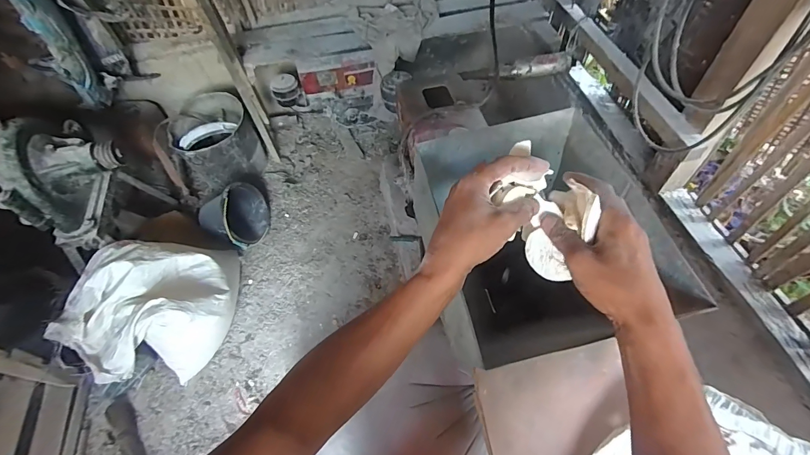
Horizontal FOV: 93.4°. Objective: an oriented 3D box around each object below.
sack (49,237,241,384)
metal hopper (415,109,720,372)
[{"bbox_3d":[-0.991,0.318,1.479,0.595,0.365,0.462,-20,58,-8],"label":"sack"},{"bbox_3d":[0.161,0.041,0.528,0.214,0.256,0.277,-14,57,-4],"label":"metal hopper"}]

